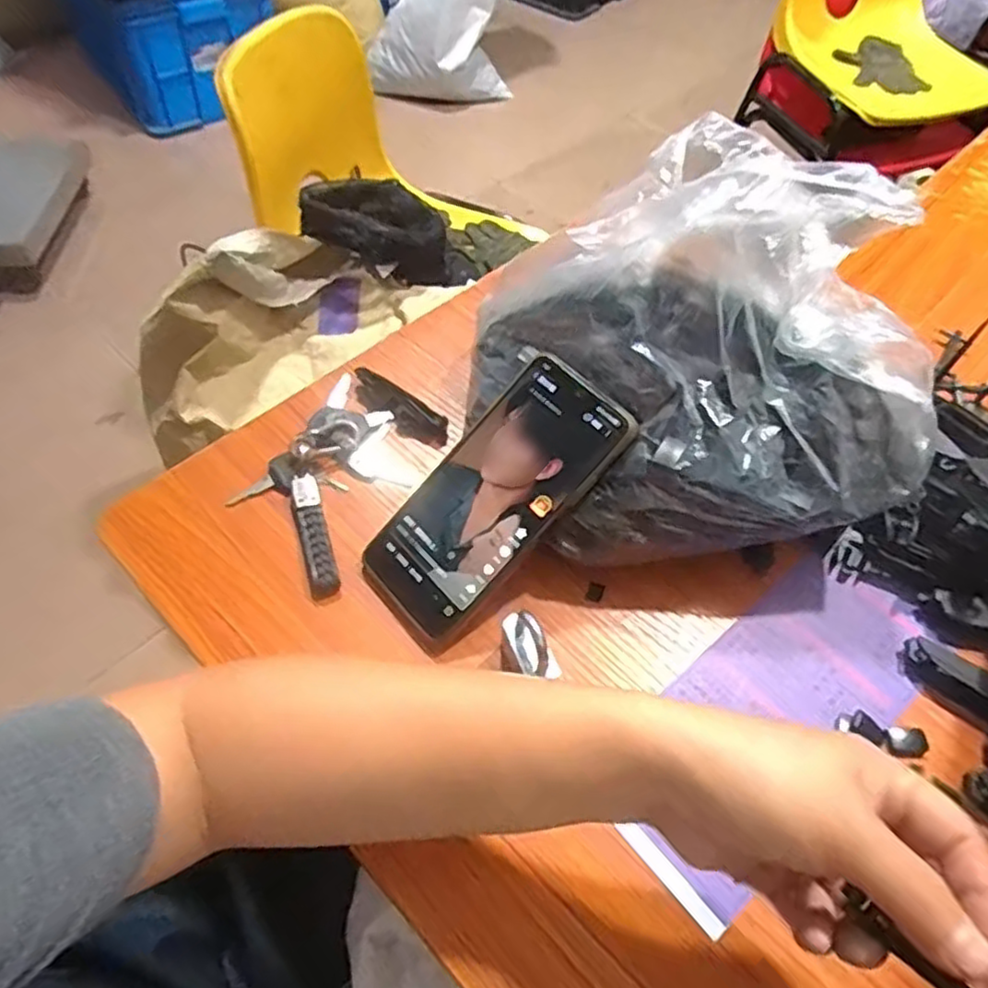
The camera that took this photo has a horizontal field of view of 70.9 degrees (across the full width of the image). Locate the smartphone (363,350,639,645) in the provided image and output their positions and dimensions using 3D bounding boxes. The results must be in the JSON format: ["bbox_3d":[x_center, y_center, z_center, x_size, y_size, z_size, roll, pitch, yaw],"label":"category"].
[{"bbox_3d":[0.000,0.000,0.399,0.166,0.010,0.078,-48,64,4],"label":"smartphone"}]

